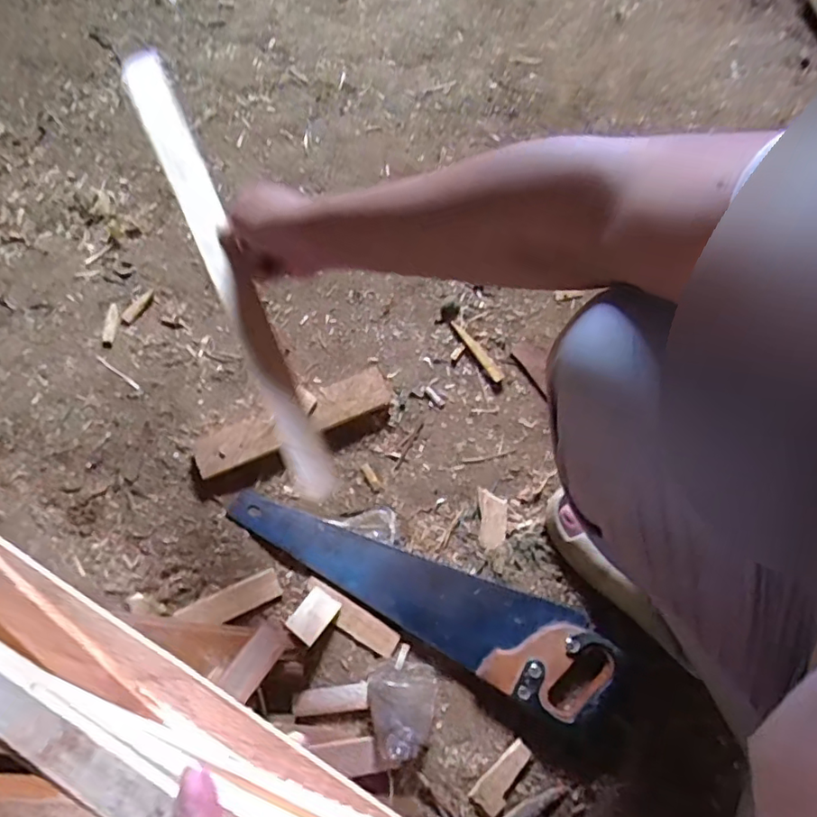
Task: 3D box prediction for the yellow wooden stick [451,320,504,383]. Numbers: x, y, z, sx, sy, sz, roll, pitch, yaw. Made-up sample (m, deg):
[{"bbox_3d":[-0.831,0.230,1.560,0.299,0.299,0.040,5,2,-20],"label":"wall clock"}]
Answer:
[{"bbox_3d":[0.096,-0.080,0.767,0.017,0.007,0.105,-34,79,-15],"label":"yellow wooden stick"}]

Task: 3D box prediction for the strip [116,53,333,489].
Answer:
[{"bbox_3d":[-0.185,-0.151,0.559,0.041,0.021,0.509,-24,80,-7],"label":"strip"}]

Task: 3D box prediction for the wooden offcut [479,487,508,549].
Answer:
[{"bbox_3d":[0.106,0.138,0.700,0.034,0.004,0.072,3,73,-5],"label":"wooden offcut"}]

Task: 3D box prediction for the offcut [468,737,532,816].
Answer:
[{"bbox_3d":[0.109,0.417,0.628,0.036,0.006,0.082,42,73,7],"label":"offcut"}]

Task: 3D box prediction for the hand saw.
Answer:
[{"bbox_3d":[0.005,0.218,0.668,0.477,0.026,0.105,25,72,2],"label":"hand saw"}]

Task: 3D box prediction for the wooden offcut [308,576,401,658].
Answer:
[{"bbox_3d":[-0.070,0.251,0.668,0.126,0.006,0.035,31,72,4],"label":"wooden offcut"}]

